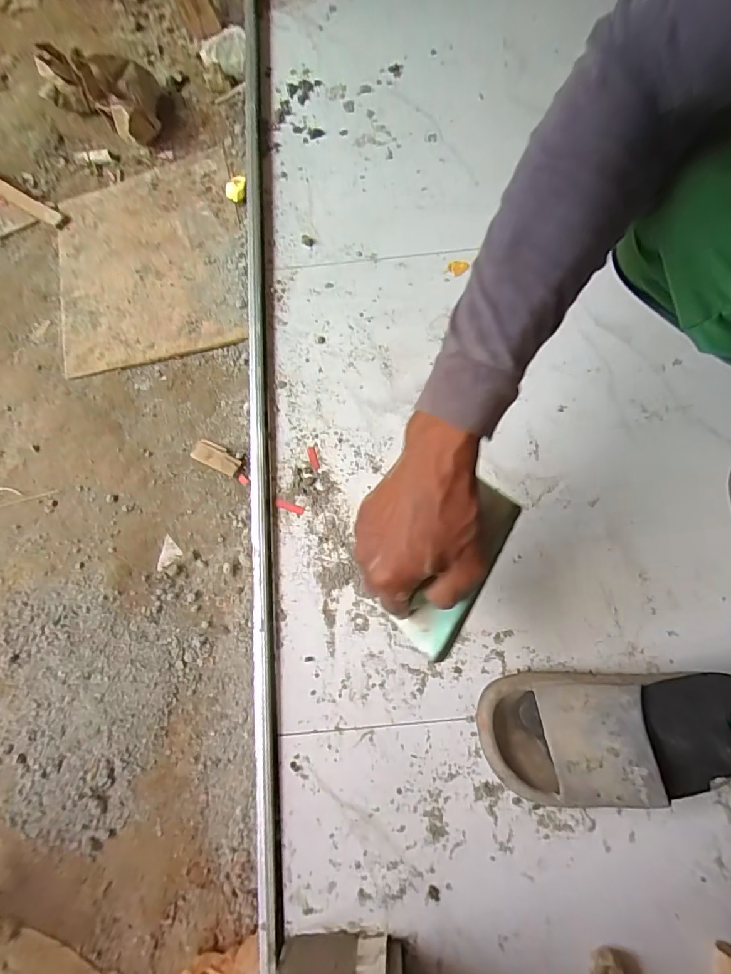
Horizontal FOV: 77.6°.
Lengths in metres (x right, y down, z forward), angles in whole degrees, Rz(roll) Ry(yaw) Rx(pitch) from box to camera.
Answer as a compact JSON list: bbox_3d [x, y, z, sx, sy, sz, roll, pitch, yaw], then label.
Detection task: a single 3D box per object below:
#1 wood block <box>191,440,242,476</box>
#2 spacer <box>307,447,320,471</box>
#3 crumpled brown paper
[{"bbox_3d":[-0.208,-0.043,0.637,0.072,0.010,0.032,24,76,9],"label":"wood block"},{"bbox_3d":[-0.064,-0.036,0.562,0.010,0.004,0.031,-16,74,-2],"label":"spacer"},{"bbox_3d":[-0.442,-0.666,0.763,0.208,0.102,0.087,27,76,9],"label":"crumpled brown paper"}]

